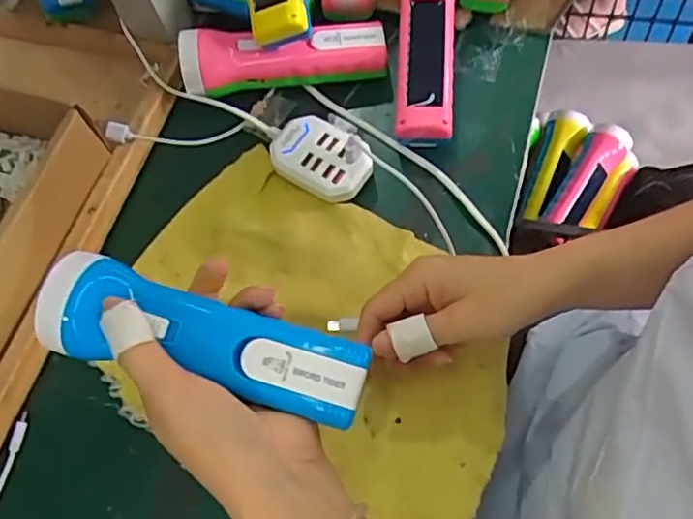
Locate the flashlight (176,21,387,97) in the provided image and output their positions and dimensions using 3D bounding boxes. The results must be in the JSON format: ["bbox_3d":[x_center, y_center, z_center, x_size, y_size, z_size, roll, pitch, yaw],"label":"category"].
[{"bbox_3d":[-0.051,-0.165,0.502,0.163,0.043,0.041,-11,66,1],"label":"flashlight"}]

